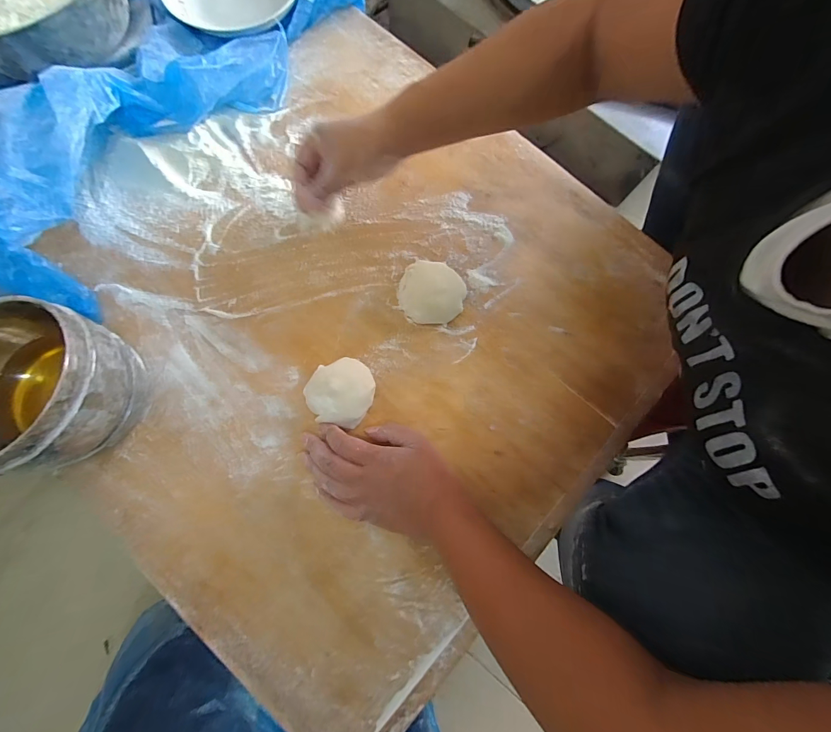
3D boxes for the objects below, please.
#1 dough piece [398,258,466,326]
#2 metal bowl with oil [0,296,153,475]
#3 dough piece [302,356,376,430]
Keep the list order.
[{"bbox_3d":[0.019,-0.090,0.431,0.076,0.029,0.073,0,79,-1],"label":"dough piece"},{"bbox_3d":[-0.360,0.021,0.360,0.142,0.111,0.143,0,79,-1],"label":"metal bowl with oil"},{"bbox_3d":[-0.083,0.026,0.404,0.071,0.024,0.073,0,79,-1],"label":"dough piece"}]

